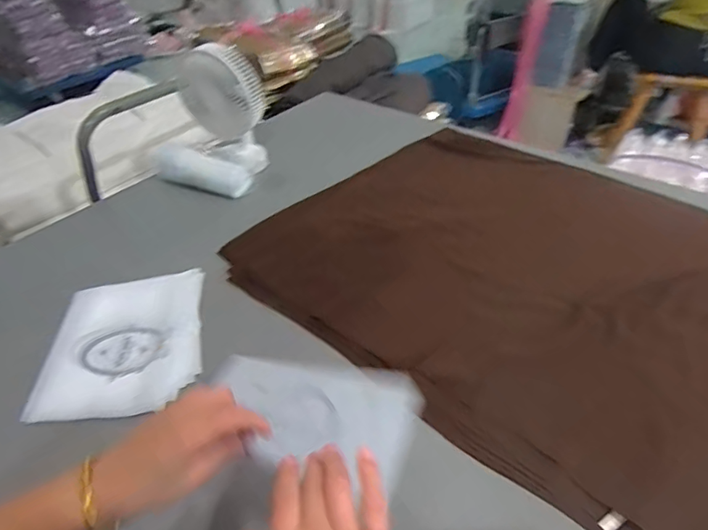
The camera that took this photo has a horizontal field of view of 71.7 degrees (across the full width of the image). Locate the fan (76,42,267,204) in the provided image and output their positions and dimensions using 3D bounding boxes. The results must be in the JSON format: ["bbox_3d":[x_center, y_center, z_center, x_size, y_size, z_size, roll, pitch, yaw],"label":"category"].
[{"bbox_3d":[-0.417,-0.308,1.054,0.478,0.184,0.155,-19,38,14],"label":"fan"}]

